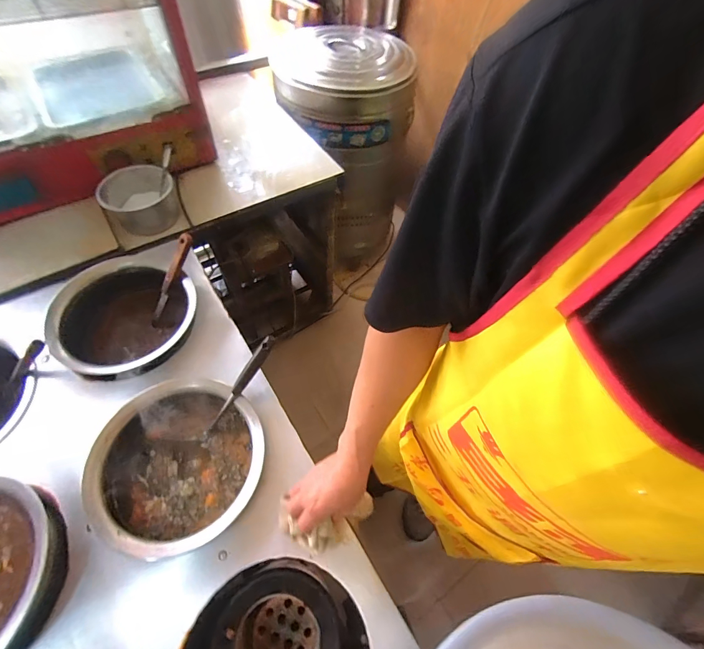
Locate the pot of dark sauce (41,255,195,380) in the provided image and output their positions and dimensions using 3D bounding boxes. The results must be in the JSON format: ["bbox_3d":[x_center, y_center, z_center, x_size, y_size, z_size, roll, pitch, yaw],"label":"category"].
[{"bbox_3d":[-0.439,-0.013,0.722,0.247,0.111,0.261,-16,61,-14],"label":"pot of dark sauce"}]

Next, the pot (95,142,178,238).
[{"bbox_3d":[-0.473,-0.290,0.819,0.170,0.113,0.136,-20,62,-16],"label":"pot"}]

